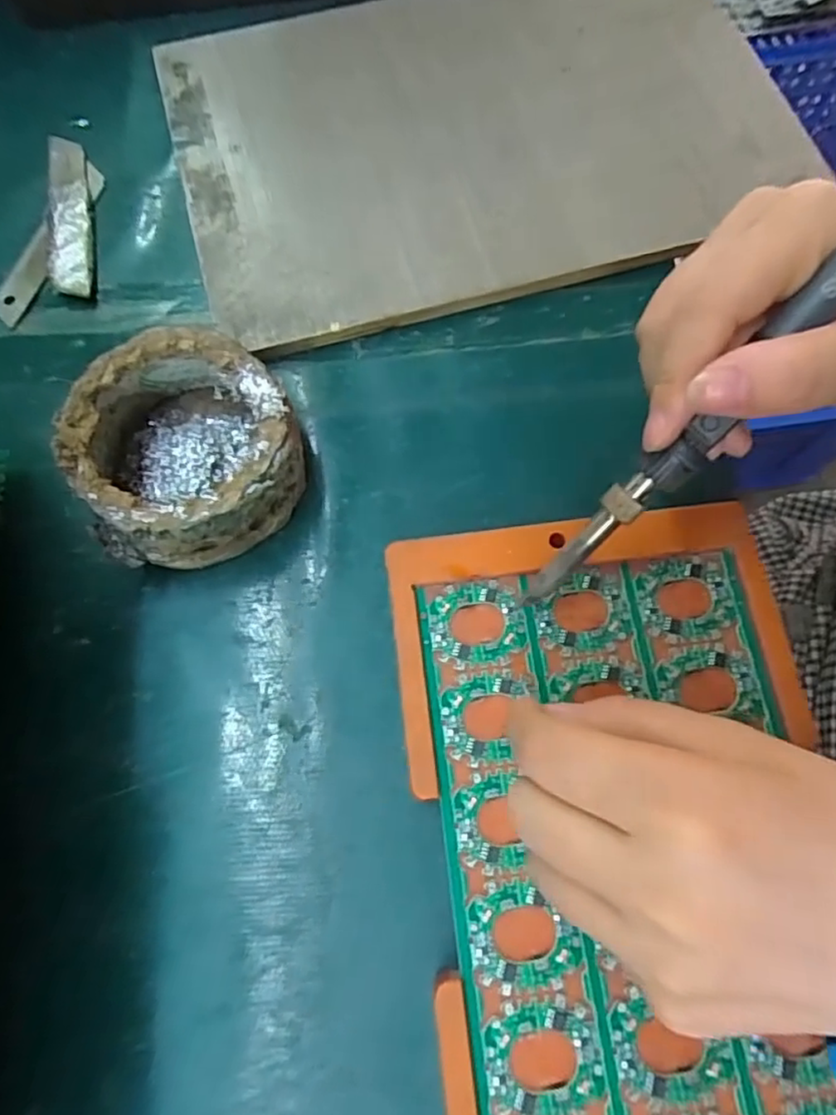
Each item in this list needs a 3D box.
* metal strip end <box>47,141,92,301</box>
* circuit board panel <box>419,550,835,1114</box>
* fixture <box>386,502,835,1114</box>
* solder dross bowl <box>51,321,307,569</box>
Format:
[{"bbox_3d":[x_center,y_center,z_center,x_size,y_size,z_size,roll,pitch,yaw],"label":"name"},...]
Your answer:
[{"bbox_3d":[-0.168,-0.165,0.314,0.018,0.009,0.097,-13,72,-2],"label":"metal strip end"},{"bbox_3d":[0.071,0.099,0.216,0.118,0.007,0.201,-7,72,0],"label":"circuit board panel"},{"bbox_3d":[0.069,0.099,0.215,0.136,0.008,0.236,-5,71,0],"label":"fixture"},{"bbox_3d":[-0.089,-0.042,0.257,0.080,0.039,0.086,-1,72,2],"label":"solder dross bowl"}]

